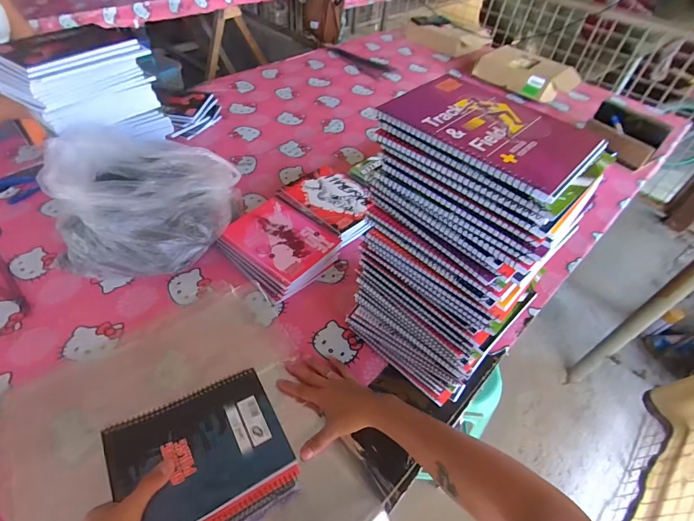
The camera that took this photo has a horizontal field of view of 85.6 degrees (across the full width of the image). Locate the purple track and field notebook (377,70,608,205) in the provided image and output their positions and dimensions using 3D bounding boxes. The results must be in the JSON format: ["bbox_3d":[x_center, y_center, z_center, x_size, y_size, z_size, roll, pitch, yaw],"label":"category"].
[{"bbox_3d":[0.150,-0.142,0.387,0.193,0.013,0.150,38,56,26],"label":"purple track and field notebook"}]

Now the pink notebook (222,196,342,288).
[{"bbox_3d":[-0.133,-0.046,0.756,0.206,0.013,0.159,34,54,23],"label":"pink notebook"}]

